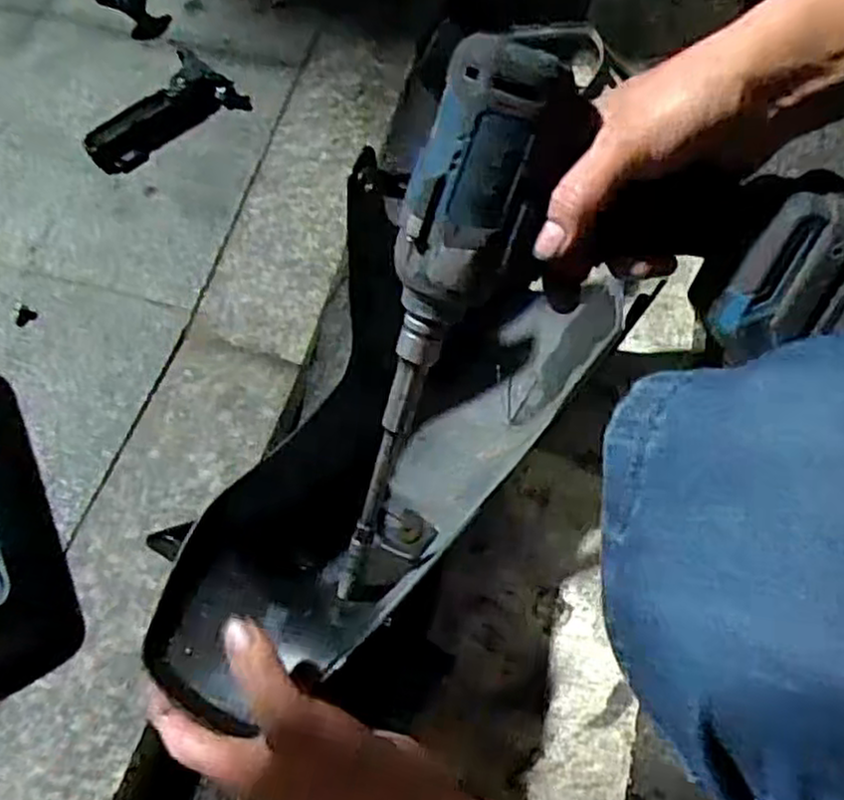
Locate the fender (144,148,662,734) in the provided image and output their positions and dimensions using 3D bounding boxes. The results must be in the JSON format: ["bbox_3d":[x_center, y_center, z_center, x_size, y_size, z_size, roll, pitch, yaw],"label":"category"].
[{"bbox_3d":[-0.021,0.044,0.497,0.171,0.167,0.350,21,70,11],"label":"fender"}]

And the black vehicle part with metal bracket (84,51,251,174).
[{"bbox_3d":[-0.253,-0.281,0.715,0.159,0.035,0.061,-34,70,-13],"label":"black vehicle part with metal bracket"}]

